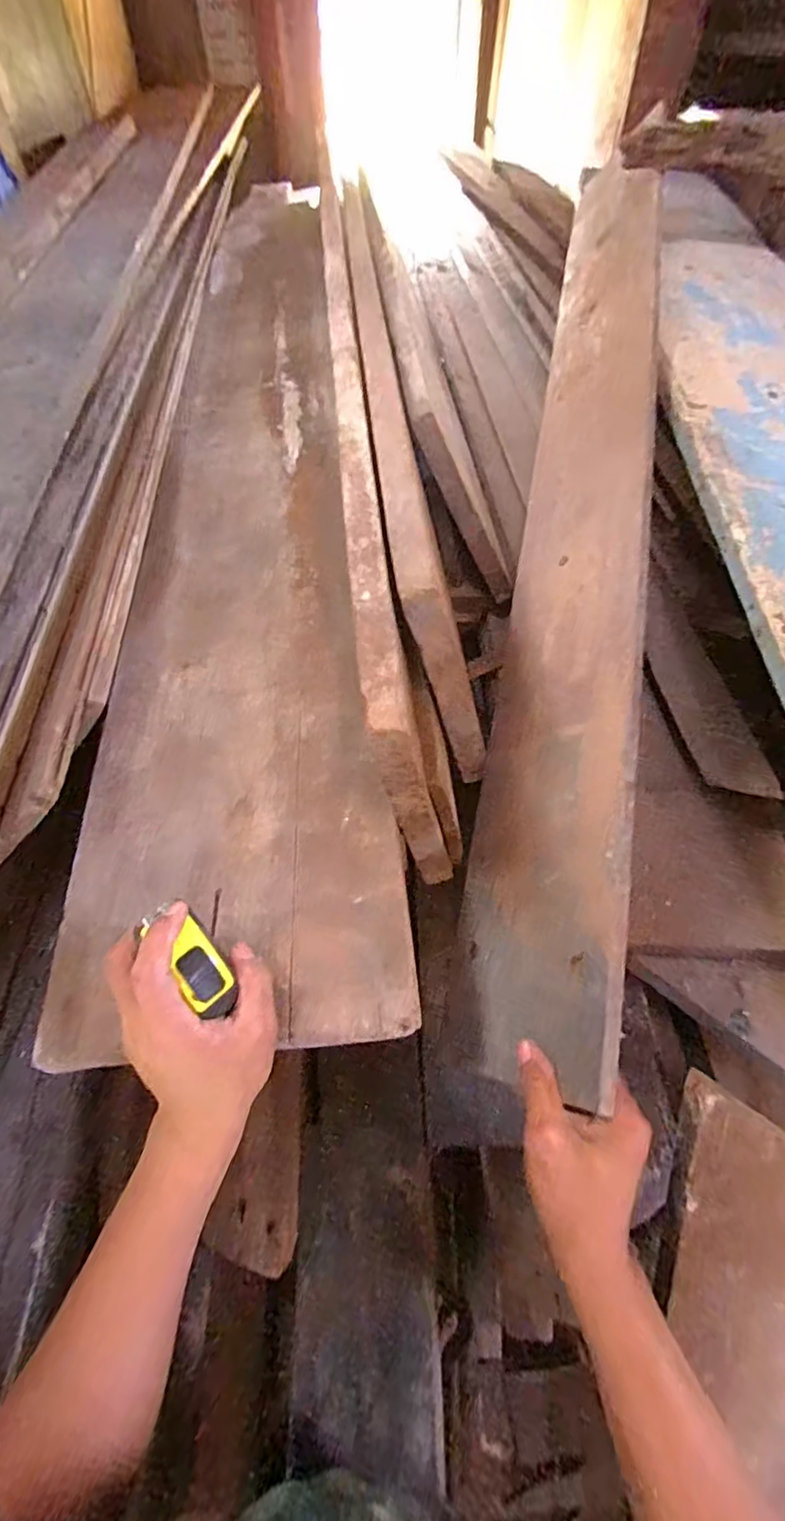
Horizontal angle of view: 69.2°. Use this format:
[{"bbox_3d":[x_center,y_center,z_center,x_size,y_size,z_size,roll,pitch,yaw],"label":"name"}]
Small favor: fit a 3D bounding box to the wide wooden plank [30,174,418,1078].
[{"bbox_3d":[-0.204,-0.520,0.879,0.272,0.039,1.725,-4,57,-3],"label":"wide wooden plank"}]

